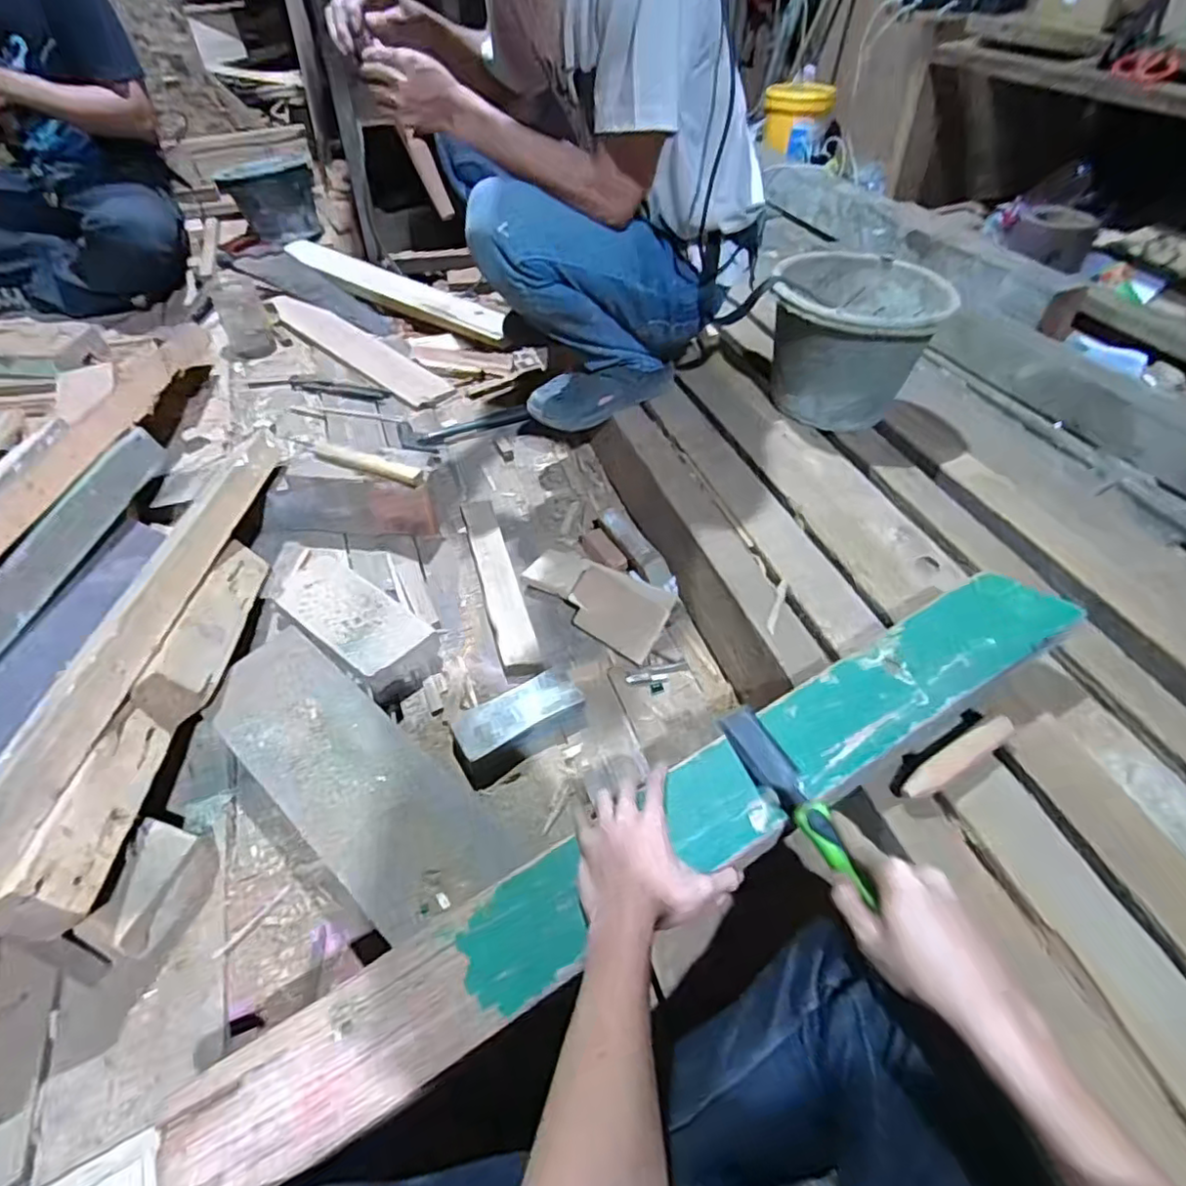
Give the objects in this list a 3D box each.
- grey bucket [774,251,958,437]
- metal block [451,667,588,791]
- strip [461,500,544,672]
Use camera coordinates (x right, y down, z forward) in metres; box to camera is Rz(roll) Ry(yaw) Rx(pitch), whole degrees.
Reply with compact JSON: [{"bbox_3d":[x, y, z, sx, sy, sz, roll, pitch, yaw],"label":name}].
[{"bbox_3d":[0.429,-0.432,1.083,0.286,0.201,0.293,17,51,16],"label":"grey bucket"},{"bbox_3d":[-0.094,0.165,0.813,0.175,0.044,0.082,-28,54,-21],"label":"metal block"},{"bbox_3d":[-0.150,-0.026,0.995,0.055,0.022,0.367,-14,50,-11],"label":"strip"}]

